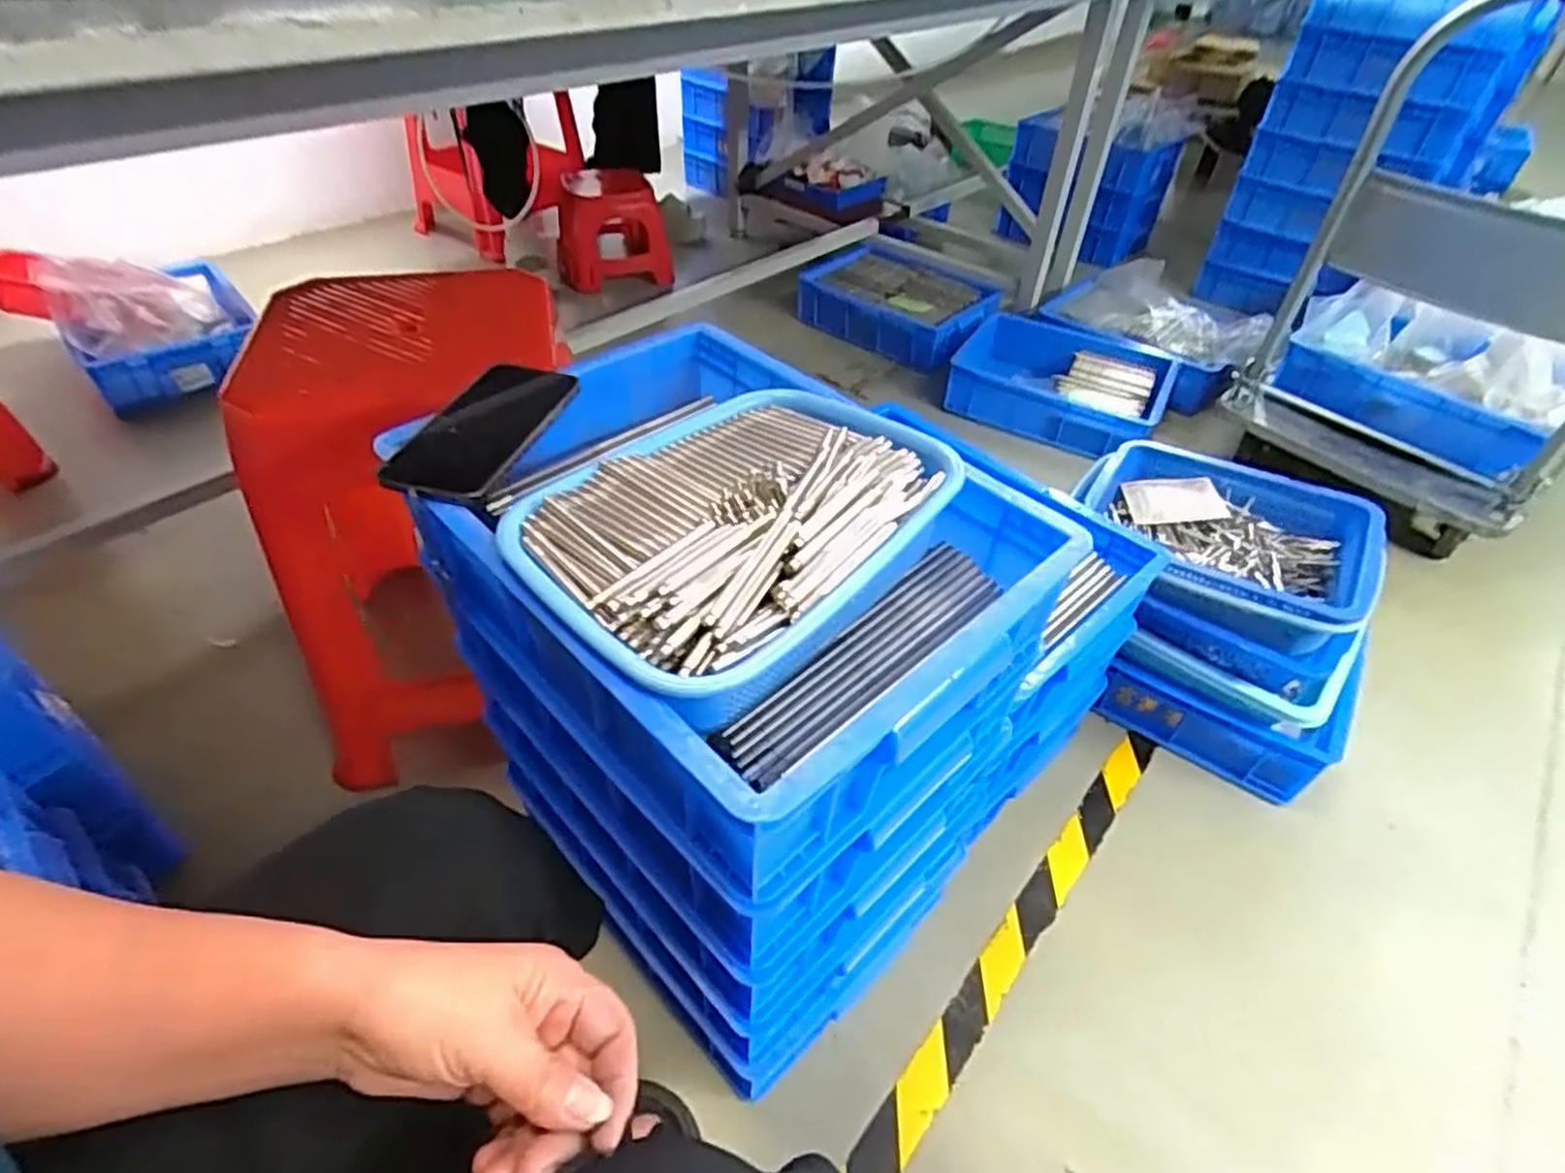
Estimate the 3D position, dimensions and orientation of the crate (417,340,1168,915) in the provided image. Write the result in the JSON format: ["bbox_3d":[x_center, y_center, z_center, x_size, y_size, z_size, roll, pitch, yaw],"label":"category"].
[{"bbox_3d":[-0.042,-0.030,0.536,0.296,0.133,0.386,-33,55,-31],"label":"crate"}]

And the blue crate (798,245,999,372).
[{"bbox_3d":[0.278,-0.687,1.845,0.448,0.106,0.333,27,49,22],"label":"blue crate"}]

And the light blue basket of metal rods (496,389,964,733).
[{"bbox_3d":[-0.026,-0.038,0.506,0.205,0.077,0.283,28,50,24],"label":"light blue basket of metal rods"}]

